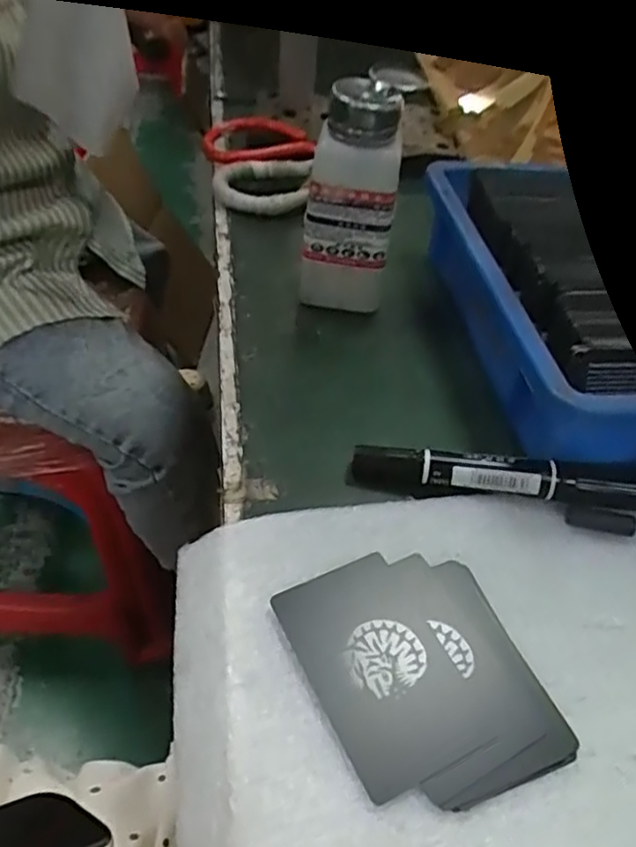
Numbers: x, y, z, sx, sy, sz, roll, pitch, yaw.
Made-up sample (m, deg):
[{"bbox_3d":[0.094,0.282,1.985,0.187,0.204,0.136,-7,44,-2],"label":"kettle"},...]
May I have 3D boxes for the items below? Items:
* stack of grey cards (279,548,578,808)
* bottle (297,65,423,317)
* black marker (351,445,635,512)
[{"bbox_3d":[0.039,0.096,0.253,0.084,0.004,0.097,-14,49,-18],"label":"stack of grey cards"},{"bbox_3d":[0.021,-0.128,0.374,0.047,0.131,0.044,15,46,9],"label":"bottle"},{"bbox_3d":[0.088,0.026,0.313,0.140,0.018,0.017,8,46,3],"label":"black marker"}]

